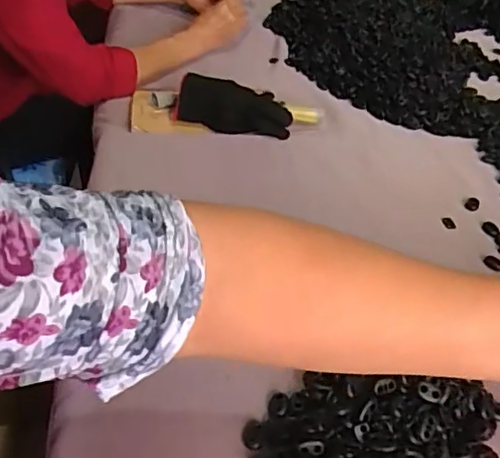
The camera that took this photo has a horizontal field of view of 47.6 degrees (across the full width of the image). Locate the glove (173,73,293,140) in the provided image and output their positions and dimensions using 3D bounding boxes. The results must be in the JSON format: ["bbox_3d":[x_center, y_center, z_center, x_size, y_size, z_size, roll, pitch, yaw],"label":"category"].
[{"bbox_3d":[-0.024,-0.160,0.768,0.163,0.054,0.059,16,44,9],"label":"glove"}]

